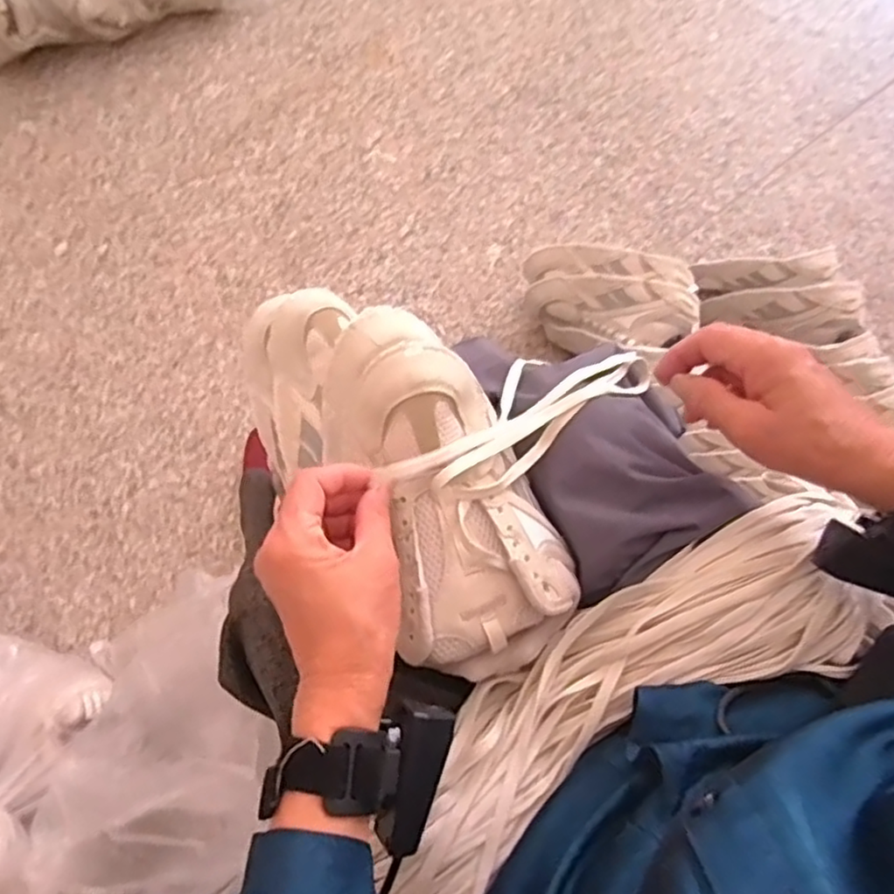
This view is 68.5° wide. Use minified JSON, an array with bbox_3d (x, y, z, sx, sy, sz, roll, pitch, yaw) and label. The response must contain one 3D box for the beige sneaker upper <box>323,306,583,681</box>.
[{"bbox_3d":[-0.004,0.027,0.421,0.114,0.065,0.241,-24,87,-6],"label":"beige sneaker upper"}]

